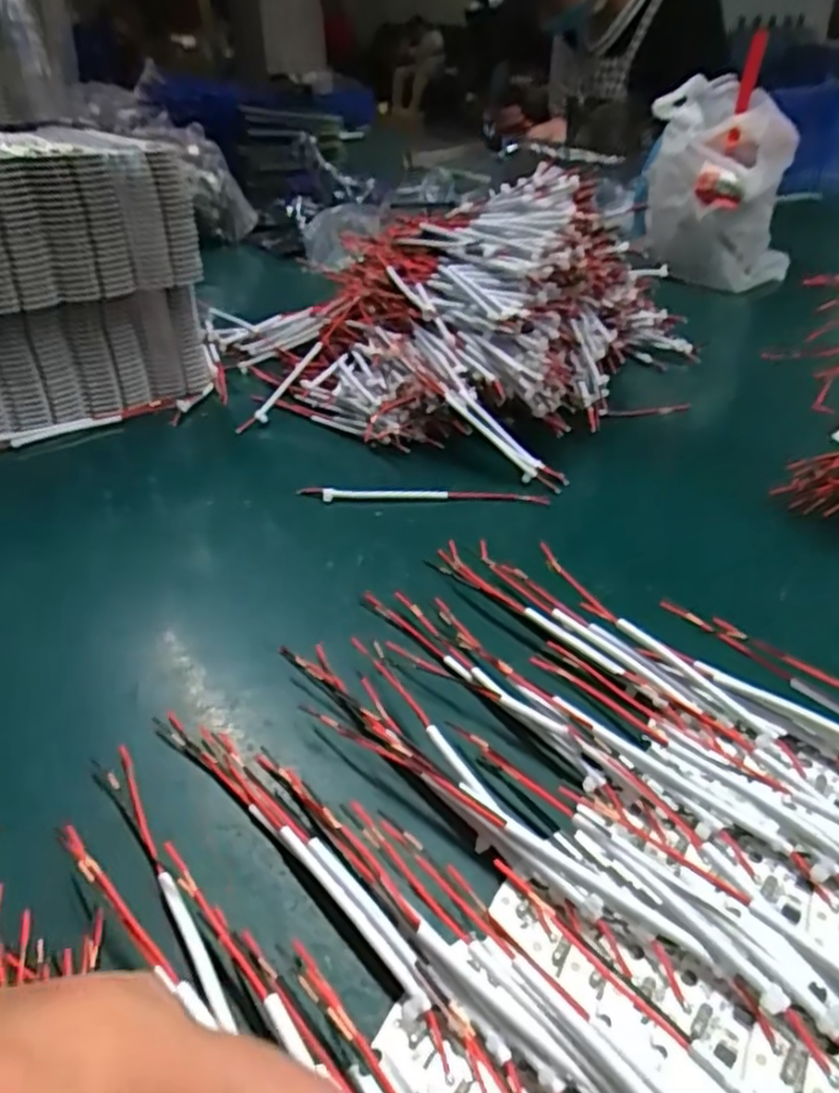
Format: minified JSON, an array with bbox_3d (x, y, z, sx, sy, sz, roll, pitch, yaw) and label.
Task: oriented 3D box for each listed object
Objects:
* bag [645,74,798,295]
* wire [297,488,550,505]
[{"bbox_3d":[0.316,-0.369,0.765,0.157,0.173,0.148,13,40,17],"label":"bag"},{"bbox_3d":[0.002,-0.032,0.443,0.151,0.006,0.012,0,35,1],"label":"wire"}]

